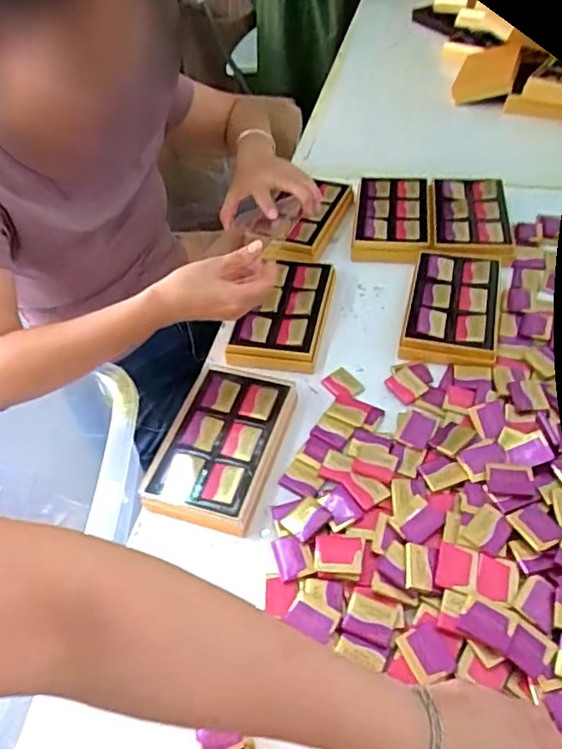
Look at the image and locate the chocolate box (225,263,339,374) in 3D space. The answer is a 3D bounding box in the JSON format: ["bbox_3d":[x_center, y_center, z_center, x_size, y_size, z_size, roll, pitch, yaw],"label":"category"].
[{"bbox_3d":[0.006,-0.076,0.686,0.100,0.032,0.161,8,51,11],"label":"chocolate box"}]

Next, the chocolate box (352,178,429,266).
[{"bbox_3d":[0.153,-0.216,0.785,0.096,0.034,0.166,5,50,9],"label":"chocolate box"}]

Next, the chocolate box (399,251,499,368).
[{"bbox_3d":[0.205,-0.083,0.673,0.099,0.027,0.168,10,51,13],"label":"chocolate box"}]

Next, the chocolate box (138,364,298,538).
[{"bbox_3d":[-0.058,0.066,0.573,0.109,0.032,0.183,12,52,15],"label":"chocolate box"}]

